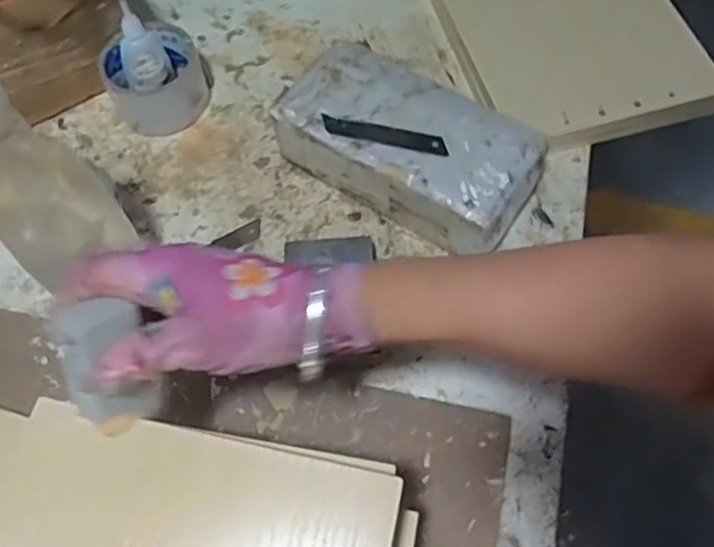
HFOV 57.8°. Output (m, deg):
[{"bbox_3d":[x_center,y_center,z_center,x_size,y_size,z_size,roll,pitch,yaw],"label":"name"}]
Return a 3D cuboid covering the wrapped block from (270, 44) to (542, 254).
[{"bbox_3d":[0.042,-0.102,0.536,0.205,0.072,0.107,30,68,15],"label":"wrapped block"}]

